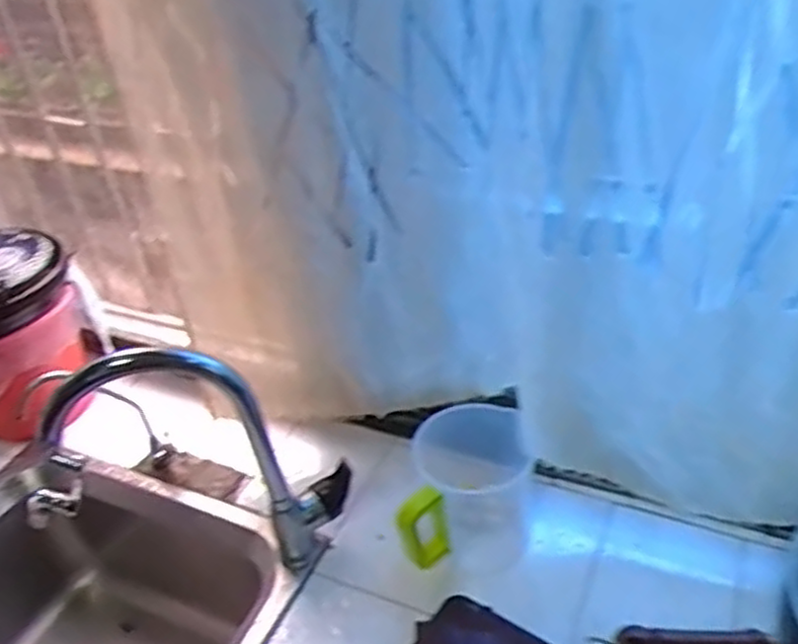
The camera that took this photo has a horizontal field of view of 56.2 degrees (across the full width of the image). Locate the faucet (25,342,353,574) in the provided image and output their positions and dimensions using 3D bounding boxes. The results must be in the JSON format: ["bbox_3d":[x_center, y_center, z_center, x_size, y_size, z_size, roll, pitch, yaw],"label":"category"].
[{"bbox_3d":[-0.214,0.148,0.761,0.311,0.327,0.046,-13,36,-9],"label":"faucet"}]

